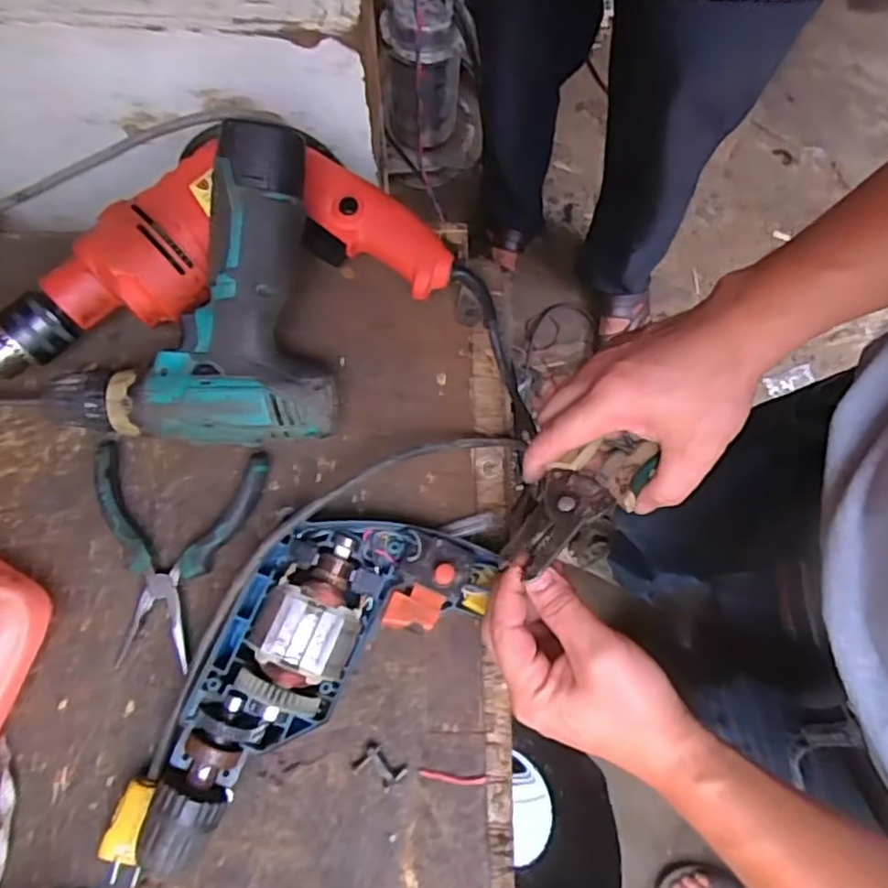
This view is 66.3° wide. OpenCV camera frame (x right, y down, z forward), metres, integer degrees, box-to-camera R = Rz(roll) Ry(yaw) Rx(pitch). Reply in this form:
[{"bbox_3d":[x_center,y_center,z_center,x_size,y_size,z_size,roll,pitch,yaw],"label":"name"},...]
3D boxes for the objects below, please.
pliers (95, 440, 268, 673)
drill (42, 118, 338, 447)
[{"bbox_3d":[-0.181,0.071,0.450,0.112,0.023,0.140,4,75,-1],"label":"pliers"},{"bbox_3d":[-0.166,-0.093,0.446,0.180,0.060,0.190,-4,103,2],"label":"drill"}]

